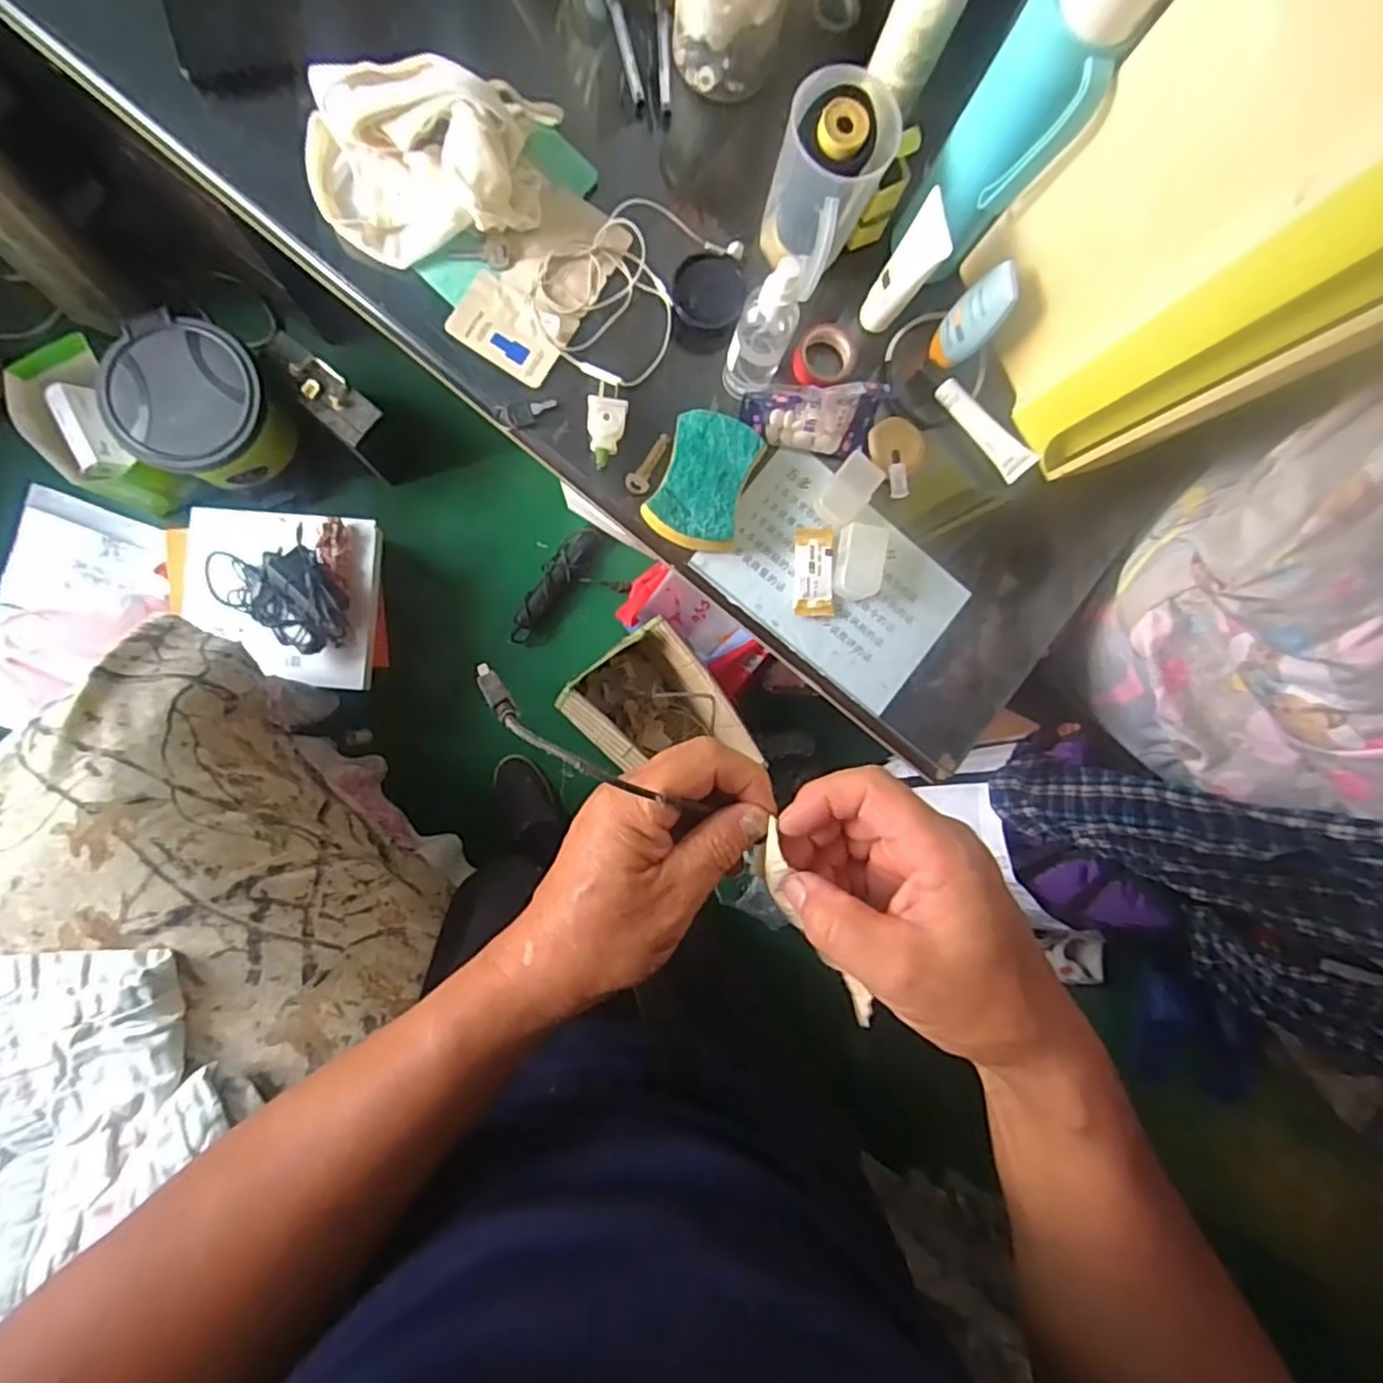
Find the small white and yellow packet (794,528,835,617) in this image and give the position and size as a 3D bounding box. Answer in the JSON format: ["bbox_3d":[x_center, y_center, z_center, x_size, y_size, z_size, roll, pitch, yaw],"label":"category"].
[{"bbox_3d":[0.103,-0.100,0.565,0.034,0.008,0.073,-1,89,-7],"label":"small white and yellow packet"}]

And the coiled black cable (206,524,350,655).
[{"bbox_3d":[-0.644,-0.154,1.048,0.157,0.046,0.206,-36,93,-6],"label":"coiled black cable"}]

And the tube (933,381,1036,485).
[{"bbox_3d":[0.248,-0.223,0.571,0.101,0.019,0.027,48,128,4],"label":"tube"}]

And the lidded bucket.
[{"bbox_3d":[-0.775,-0.442,1.094,0.210,0.222,0.210,0,89,-7],"label":"lidded bucket"}]

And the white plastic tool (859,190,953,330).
[{"bbox_3d":[0.163,-0.319,0.512,0.033,0.109,0.026,34,85,-5],"label":"white plastic tool"}]

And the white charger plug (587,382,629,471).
[{"bbox_3d":[-0.067,-0.214,0.537,0.032,0.013,0.067,-1,89,-7],"label":"white charger plug"}]

